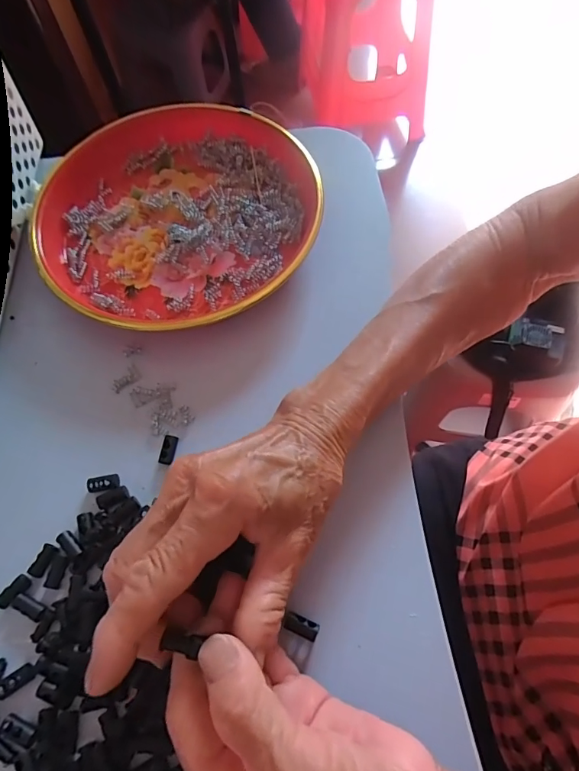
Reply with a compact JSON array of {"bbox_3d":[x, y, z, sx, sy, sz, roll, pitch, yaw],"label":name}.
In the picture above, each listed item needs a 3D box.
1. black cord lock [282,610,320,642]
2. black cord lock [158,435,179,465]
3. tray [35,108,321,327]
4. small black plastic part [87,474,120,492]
[{"bbox_3d":[0.007,0.130,0.238,0.018,0.005,0.009,19,67,11],"label":"black cord lock"},{"bbox_3d":[-0.078,0.041,0.285,0.010,0.008,0.018,8,65,7],"label":"black cord lock"},{"bbox_3d":[-0.086,-0.137,0.353,0.217,0.033,0.215,-24,66,-8],"label":"tray"},{"bbox_3d":[-0.116,0.061,0.277,0.020,0.004,0.009,-11,64,-2],"label":"small black plastic part"}]

